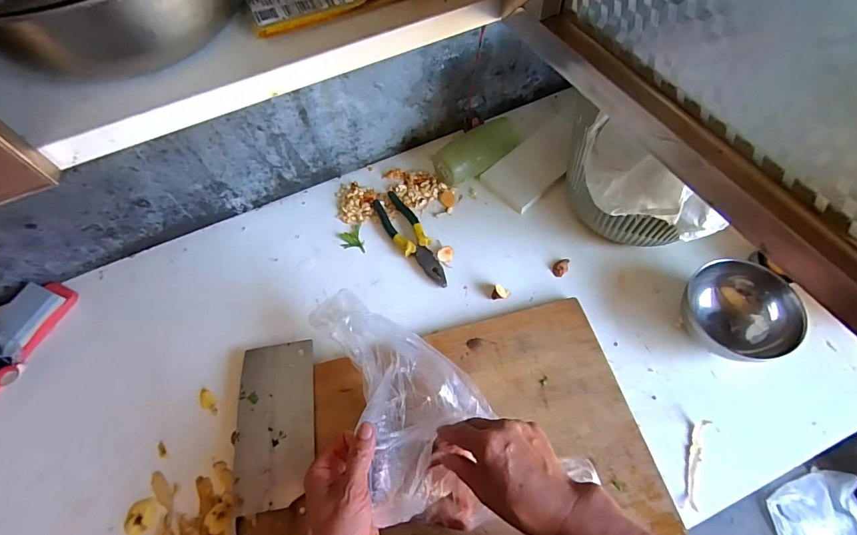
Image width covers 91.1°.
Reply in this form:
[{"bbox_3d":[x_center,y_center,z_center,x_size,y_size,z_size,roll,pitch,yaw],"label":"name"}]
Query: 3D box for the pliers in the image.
[{"bbox_3d":[-0.028,-0.048,0.692,0.054,0.018,0.199,-28,64,-11],"label":"pliers"}]

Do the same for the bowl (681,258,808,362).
[{"bbox_3d":[0.417,0.064,0.579,0.144,0.070,0.135,-1,62,3],"label":"bowl"}]

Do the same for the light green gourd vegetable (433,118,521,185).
[{"bbox_3d":[0.084,-0.202,0.743,0.151,0.060,0.063,-37,66,-15],"label":"light green gourd vegetable"}]

